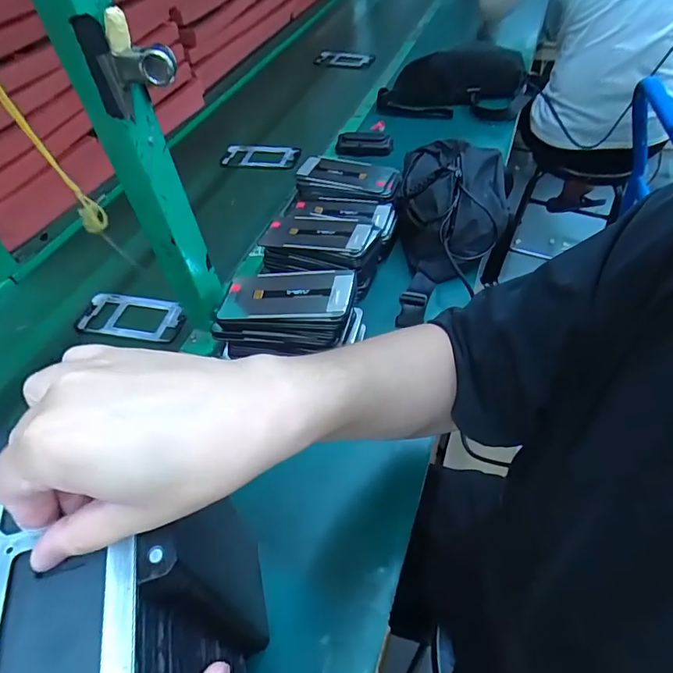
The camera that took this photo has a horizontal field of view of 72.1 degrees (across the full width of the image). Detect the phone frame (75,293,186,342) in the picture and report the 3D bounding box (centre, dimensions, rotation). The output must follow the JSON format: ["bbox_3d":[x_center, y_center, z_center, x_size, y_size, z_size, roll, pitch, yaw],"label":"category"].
[{"bbox_3d":[-0.295,-0.029,0.665,0.156,0.009,0.077,9,51,13],"label":"phone frame"}]

